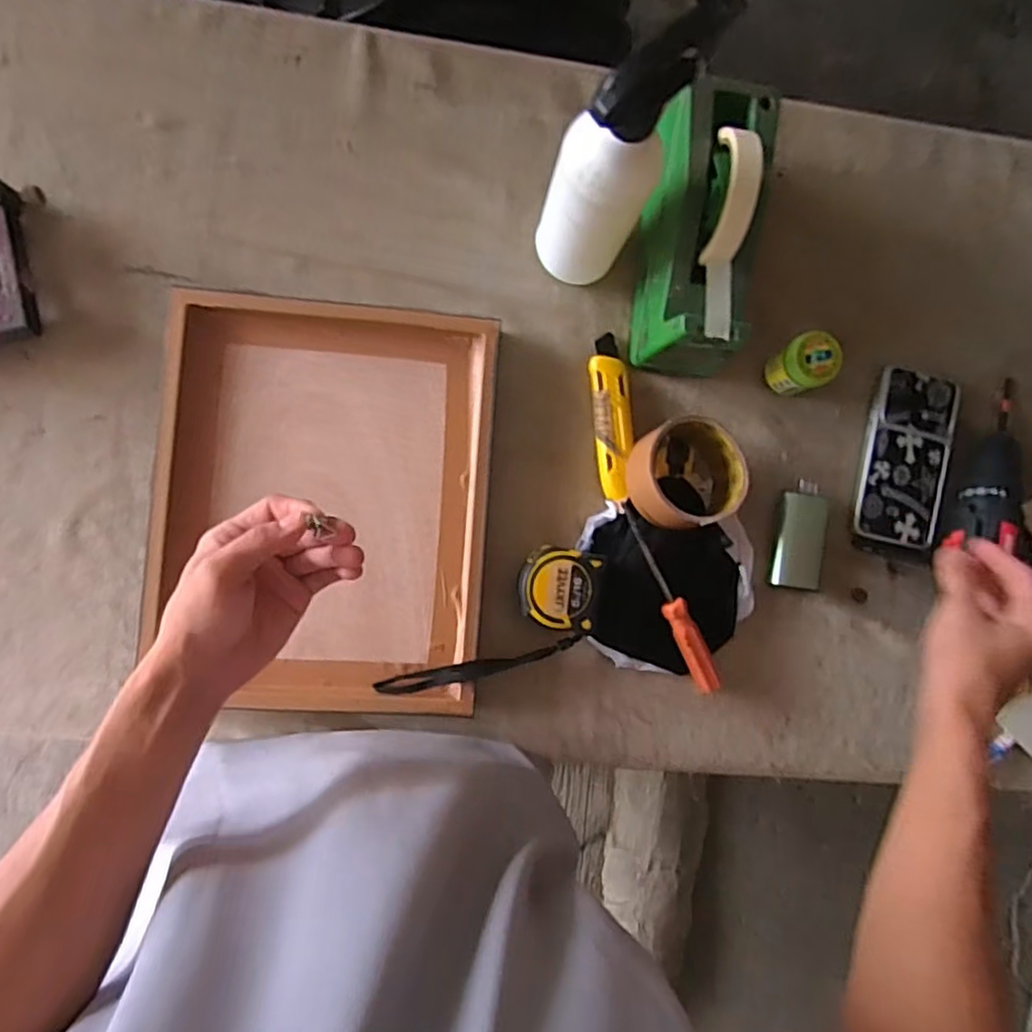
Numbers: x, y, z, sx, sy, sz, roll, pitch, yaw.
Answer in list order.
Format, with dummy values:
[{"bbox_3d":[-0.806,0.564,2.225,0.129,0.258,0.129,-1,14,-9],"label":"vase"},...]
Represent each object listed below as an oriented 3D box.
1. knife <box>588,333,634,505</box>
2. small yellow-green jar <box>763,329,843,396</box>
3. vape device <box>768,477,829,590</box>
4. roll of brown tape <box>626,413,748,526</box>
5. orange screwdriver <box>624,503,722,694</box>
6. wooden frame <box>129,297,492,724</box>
[{"bbox_3d":[0.084,-0.086,0.562,0.033,0.015,0.141,-5,88,-6],"label":"knife"},{"bbox_3d":[0.244,-0.129,0.562,0.044,0.055,0.042,0,88,-6],"label":"small yellow-green jar"},{"bbox_3d":[0.251,0.016,0.576,0.042,0.017,0.094,13,86,-6],"label":"vape device"},{"bbox_3d":[0.137,-0.035,0.542,0.090,0.058,0.087,0,88,-6],"label":"roll of brown tape"},{"bbox_3d":[0.130,0.074,0.552,0.021,0.018,0.175,-28,91,-7],"label":"orange screwdriver"},{"bbox_3d":[-0.150,-0.009,0.526,0.255,0.027,0.321,2,87,-6],"label":"wooden frame"}]

